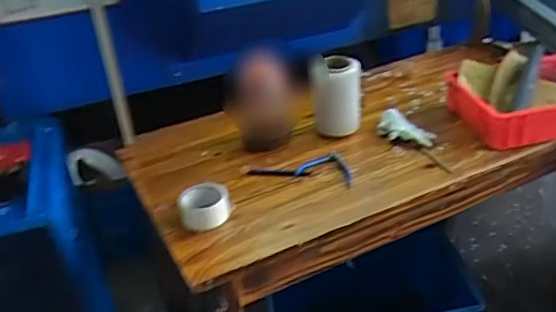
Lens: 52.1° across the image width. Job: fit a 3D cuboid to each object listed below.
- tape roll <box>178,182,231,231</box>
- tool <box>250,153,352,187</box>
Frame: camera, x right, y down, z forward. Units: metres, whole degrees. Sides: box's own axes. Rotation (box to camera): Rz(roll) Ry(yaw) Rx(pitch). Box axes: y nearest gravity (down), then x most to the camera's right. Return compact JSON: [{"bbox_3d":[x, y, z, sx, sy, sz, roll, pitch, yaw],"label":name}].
[{"bbox_3d":[-0.140,0.095,1.090,0.094,0.056,0.094,-4,28,2],"label":"tape roll"},{"bbox_3d":[0.051,0.020,1.217,0.223,0.023,0.103,2,29,14],"label":"tool"}]

